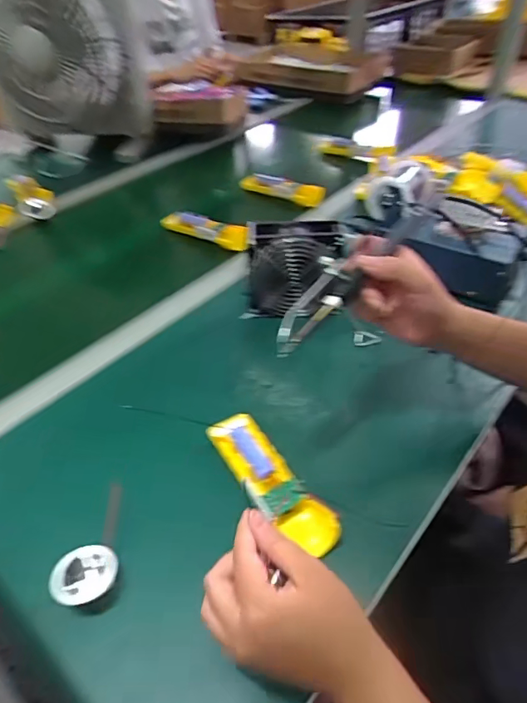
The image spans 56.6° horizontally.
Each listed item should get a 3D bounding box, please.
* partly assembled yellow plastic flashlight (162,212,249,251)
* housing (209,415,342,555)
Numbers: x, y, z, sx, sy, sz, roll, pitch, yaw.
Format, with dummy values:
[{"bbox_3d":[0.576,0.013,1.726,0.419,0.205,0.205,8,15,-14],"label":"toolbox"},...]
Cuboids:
[{"bbox_3d":[-0.098,-0.209,0.832,0.176,0.031,0.037,25,48,28],"label":"partly assembled yellow plastic flashlight"},{"bbox_3d":[0.006,0.116,0.453,0.050,0.025,0.163,-26,47,-24],"label":"housing"}]

